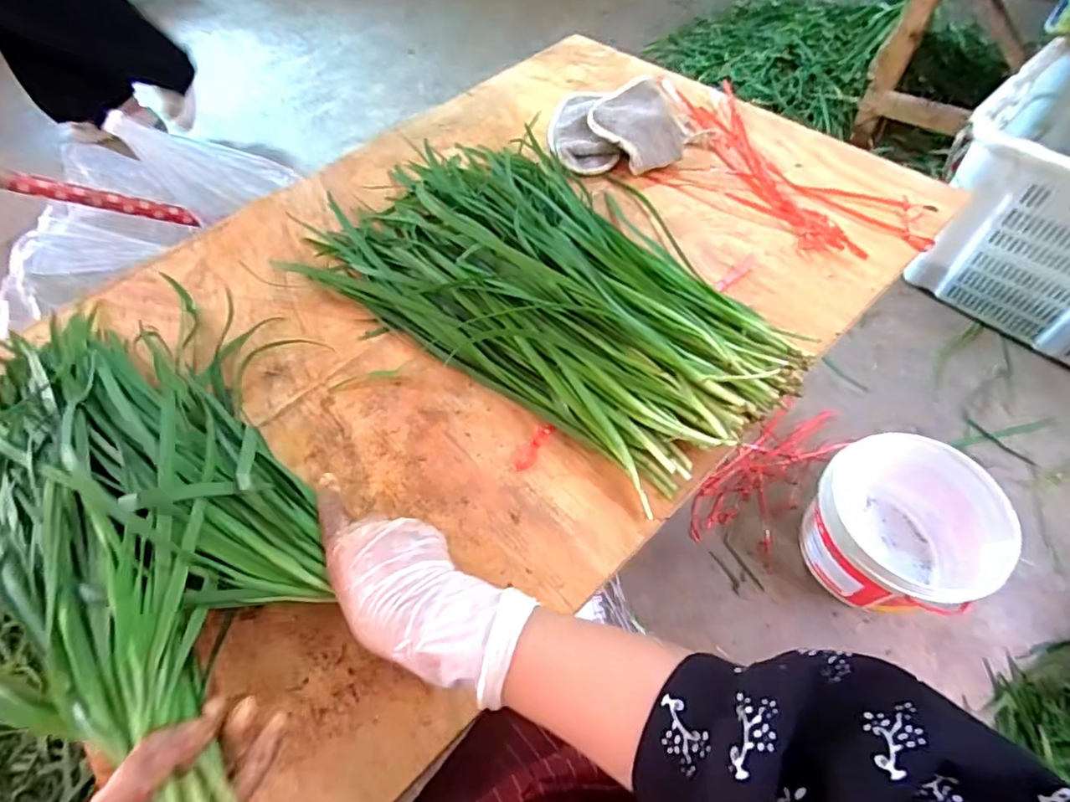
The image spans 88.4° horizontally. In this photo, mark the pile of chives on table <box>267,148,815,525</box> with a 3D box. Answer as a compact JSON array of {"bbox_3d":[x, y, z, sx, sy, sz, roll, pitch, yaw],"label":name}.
[{"bbox_3d":[0.012,-0.143,0.544,0.500,0.072,0.300,34,63,23],"label":"pile of chives on table"}]

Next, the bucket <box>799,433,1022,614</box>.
[{"bbox_3d":[0.544,0.193,0.831,0.237,0.164,0.229,-2,56,3],"label":"bucket"}]

